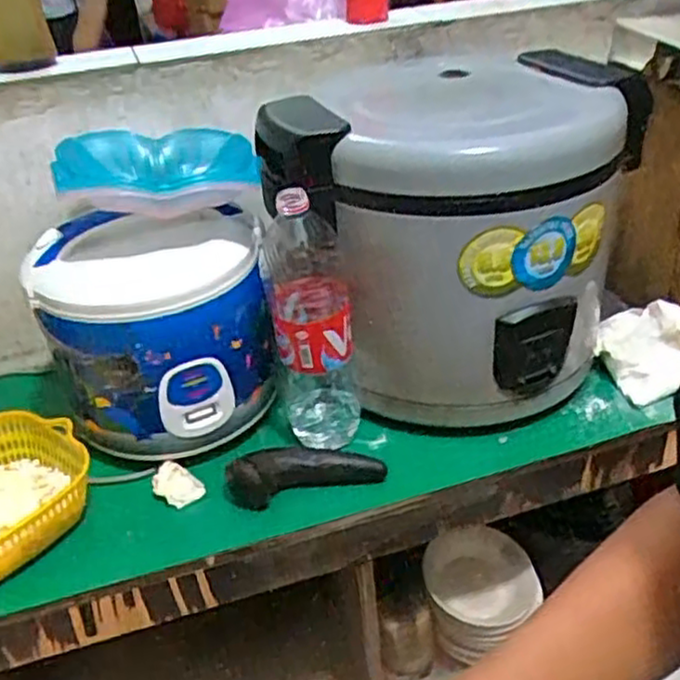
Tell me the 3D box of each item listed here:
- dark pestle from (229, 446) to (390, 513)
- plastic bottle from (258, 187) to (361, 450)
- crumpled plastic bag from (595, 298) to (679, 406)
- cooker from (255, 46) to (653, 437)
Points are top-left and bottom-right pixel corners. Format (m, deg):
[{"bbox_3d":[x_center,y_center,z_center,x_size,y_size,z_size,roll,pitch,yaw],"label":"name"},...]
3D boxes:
[{"bbox_3d":[-0.040,0.144,0.819,0.177,0.047,0.045,-11,33,-8],"label":"dark pestle"},{"bbox_3d":[-0.029,-0.007,0.801,0.087,0.318,0.080,-8,33,-4],"label":"plastic bottle"},{"bbox_3d":[0.386,0.012,0.925,0.099,0.088,0.110,-24,37,-26],"label":"crumpled plastic bag"},{"bbox_3d":[0.137,-0.121,0.885,0.413,0.344,0.302,-4,33,3],"label":"cooker"}]

